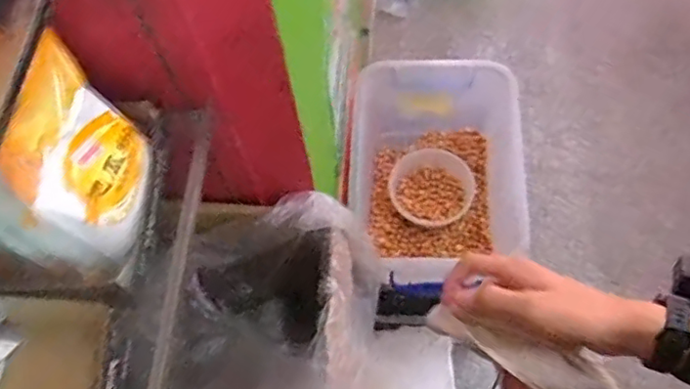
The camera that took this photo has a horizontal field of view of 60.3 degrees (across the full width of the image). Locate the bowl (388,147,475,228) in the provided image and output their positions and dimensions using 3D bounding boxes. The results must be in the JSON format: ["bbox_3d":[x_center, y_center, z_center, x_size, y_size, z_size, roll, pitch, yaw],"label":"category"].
[{"bbox_3d":[0.166,-0.008,1.161,0.152,0.062,0.157,-1,64,3],"label":"bowl"}]

